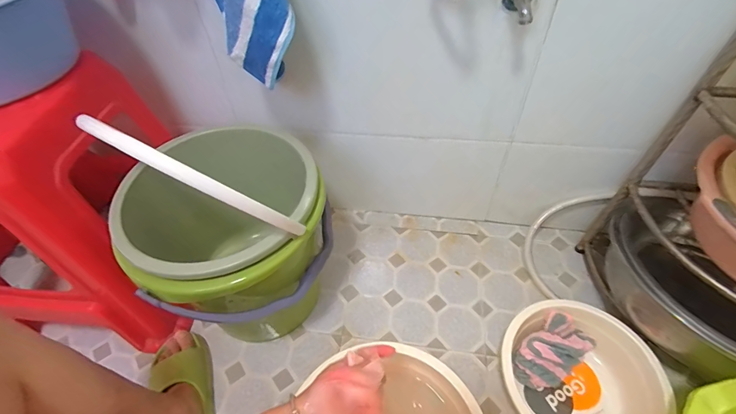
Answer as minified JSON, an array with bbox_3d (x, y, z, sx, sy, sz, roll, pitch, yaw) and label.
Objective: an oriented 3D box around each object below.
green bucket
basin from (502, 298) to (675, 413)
[{"bbox_3d":[-0.245,0.073,0.719,0.325,0.355,0.354,-2,48,2],"label":"green bucket"},{"bbox_3d":[0.366,0.311,0.651,0.236,0.107,0.255,-2,48,2],"label":"basin"}]

